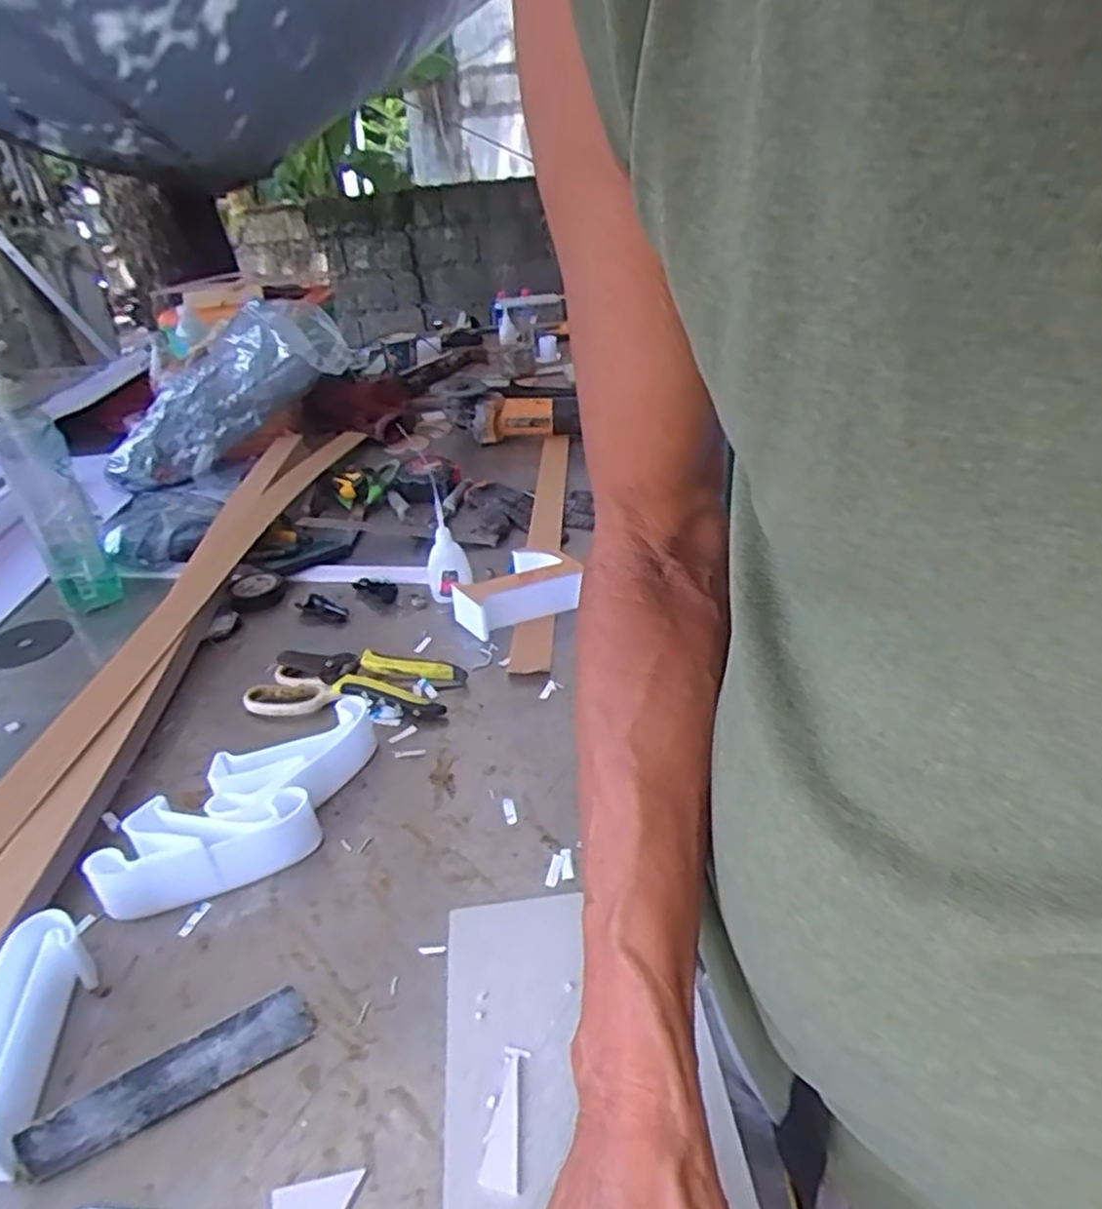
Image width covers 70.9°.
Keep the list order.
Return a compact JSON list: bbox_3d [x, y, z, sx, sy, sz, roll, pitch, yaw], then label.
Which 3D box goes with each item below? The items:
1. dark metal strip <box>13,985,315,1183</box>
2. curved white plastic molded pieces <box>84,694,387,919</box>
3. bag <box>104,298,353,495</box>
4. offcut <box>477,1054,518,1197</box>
[{"bbox_3d":[-0.193,0.243,0.397,0.133,0.007,0.029,-20,76,-27],"label":"dark metal strip"},{"bbox_3d":[-0.211,0.145,0.551,0.208,0.044,0.096,-24,36,-27],"label":"curved white plastic molded pieces"},{"bbox_3d":[-0.505,-0.328,1.201,0.411,0.153,0.164,-43,41,-9],"label":"bag"},{"bbox_3d":[-0.024,0.248,0.371,0.017,0.004,0.059,-5,31,2],"label":"offcut"}]

